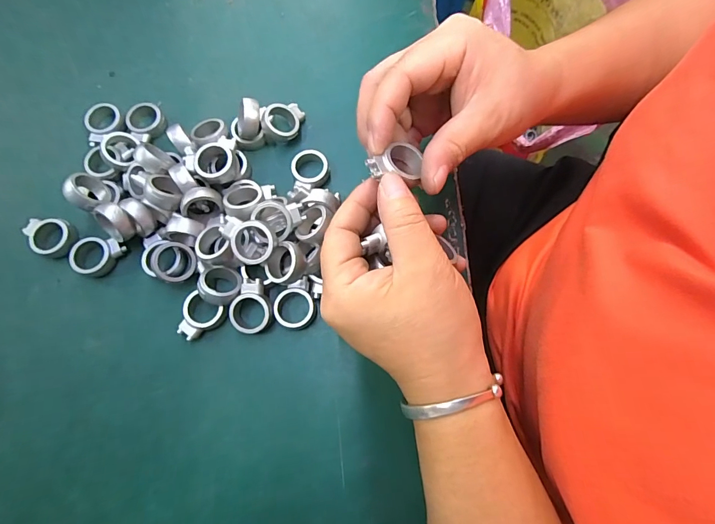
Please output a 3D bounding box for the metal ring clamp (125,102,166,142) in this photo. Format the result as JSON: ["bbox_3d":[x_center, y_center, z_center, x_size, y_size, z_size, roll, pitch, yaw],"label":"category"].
[{"bbox_3d":[-0.155,-0.104,0.283,0.025,0.010,0.028,-34,77,-9],"label":"metal ring clamp"}]

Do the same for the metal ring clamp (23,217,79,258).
[{"bbox_3d":[-0.208,-0.017,0.260,0.034,0.012,0.026,22,76,6],"label":"metal ring clamp"}]

